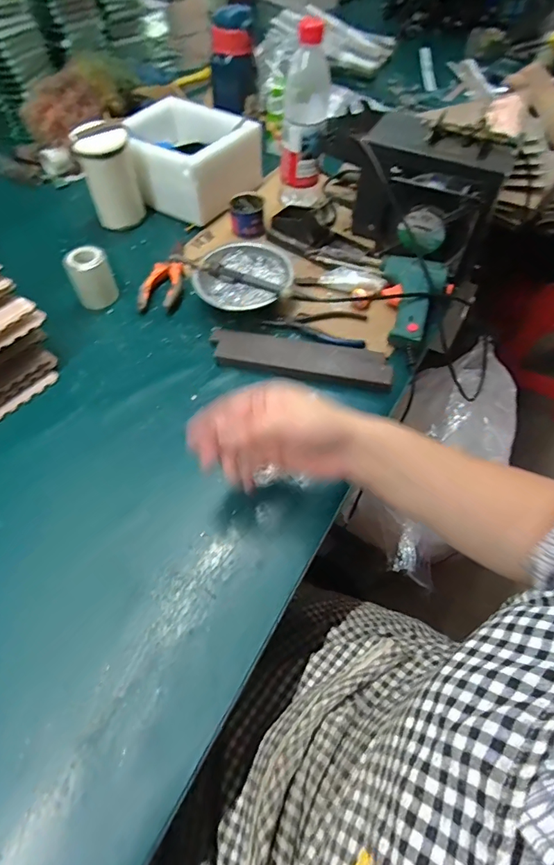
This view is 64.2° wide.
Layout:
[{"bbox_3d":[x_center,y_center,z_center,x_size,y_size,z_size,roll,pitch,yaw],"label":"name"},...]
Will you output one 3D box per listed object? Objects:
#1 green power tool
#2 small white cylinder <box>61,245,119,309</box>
[{"bbox_3d":[0.164,-0.169,0.564,0.085,0.042,0.134,17,56,9],"label":"green power tool"},{"bbox_3d":[-0.243,-0.202,0.585,0.054,0.069,0.044,-22,58,-17],"label":"small white cylinder"}]

